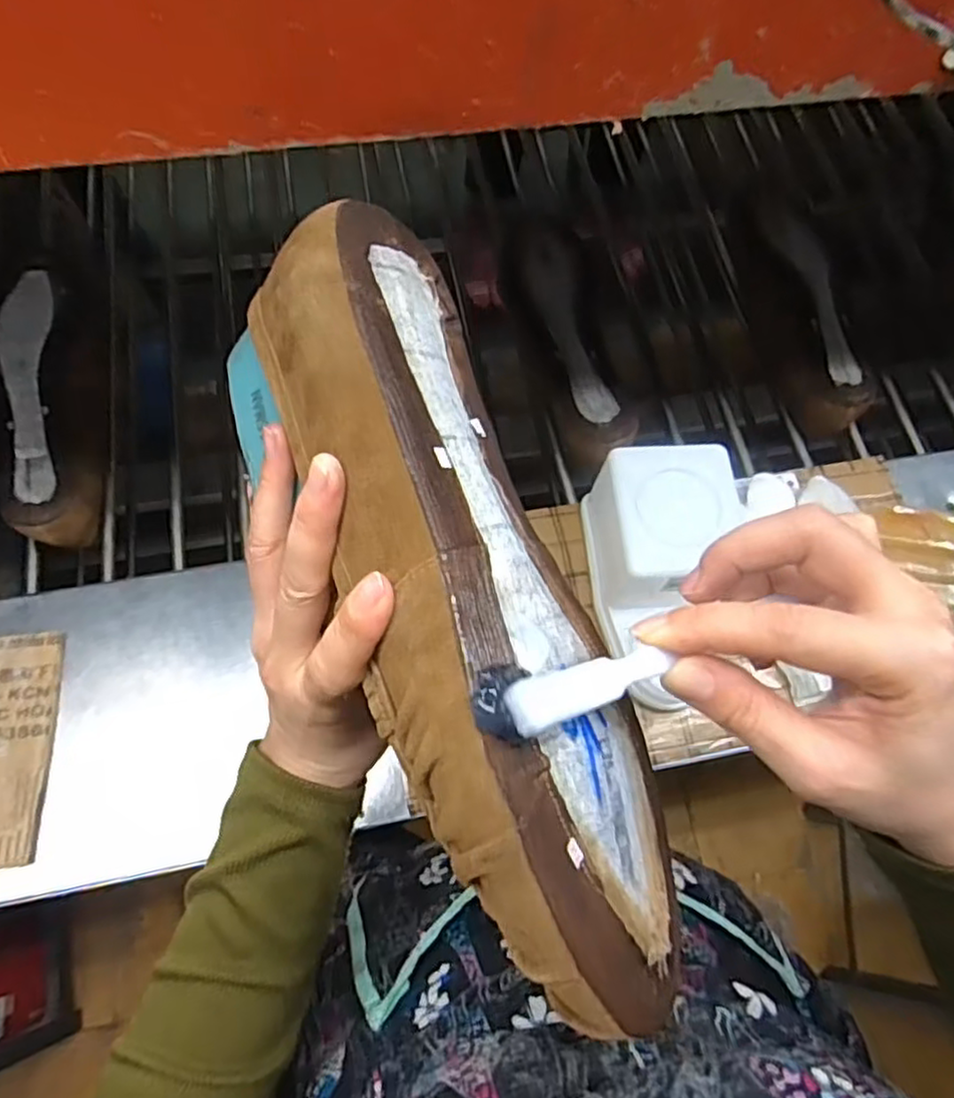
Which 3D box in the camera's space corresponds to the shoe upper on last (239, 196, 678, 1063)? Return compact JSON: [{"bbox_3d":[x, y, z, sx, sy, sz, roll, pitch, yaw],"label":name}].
[{"bbox_3d":[-0.016,0.023,0.242,0.080,0.103,0.281,-26,80,34],"label":"shoe upper on last"}]

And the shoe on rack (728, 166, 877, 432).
[{"bbox_3d":[0.339,-0.255,0.723,0.083,0.088,0.270,-9,68,-7],"label":"shoe on rack"}]

